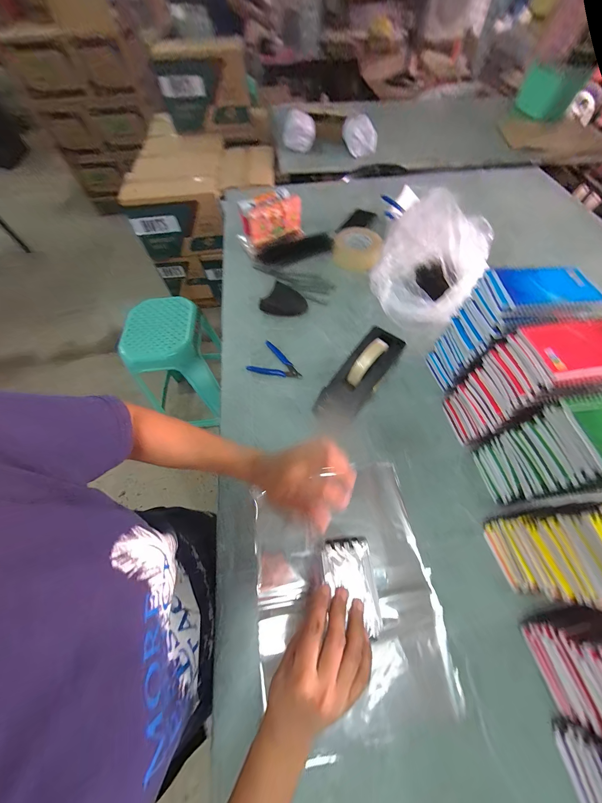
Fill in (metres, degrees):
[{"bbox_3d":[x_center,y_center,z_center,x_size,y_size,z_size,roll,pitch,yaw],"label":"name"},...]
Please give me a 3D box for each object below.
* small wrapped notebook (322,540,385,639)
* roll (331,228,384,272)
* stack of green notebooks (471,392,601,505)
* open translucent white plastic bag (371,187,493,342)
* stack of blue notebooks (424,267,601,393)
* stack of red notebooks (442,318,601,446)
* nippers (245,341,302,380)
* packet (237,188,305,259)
[{"bbox_3d":[0.054,0.202,0.293,0.057,0.010,0.087,-4,62,0],"label":"small wrapped notebook"},{"bbox_3d":[0.161,-0.437,0.759,0.133,0.049,0.129,-1,62,1],"label":"roll"},{"bbox_3d":[0.380,0.081,0.379,0.128,0.210,0.106,-3,62,0],"label":"stack of green notebooks"},{"bbox_3d":[0.289,-0.314,0.620,0.237,0.171,0.285,21,64,12],"label":"open translucent white plastic bag"},{"bbox_3d":[0.358,-0.120,0.489,0.150,0.221,0.108,-6,62,-2],"label":"stack of blue notebooks"},{"bbox_3d":[0.366,-0.022,0.433,0.148,0.212,0.110,-14,62,-6],"label":"stack of red notebooks"},{"bbox_3d":[-0.049,-0.091,0.595,0.121,0.010,0.083,16,63,10],"label":"nippers"},{"bbox_3d":[-0.088,-0.518,0.769,0.181,0.110,0.111,-21,63,-9],"label":"packet"}]

